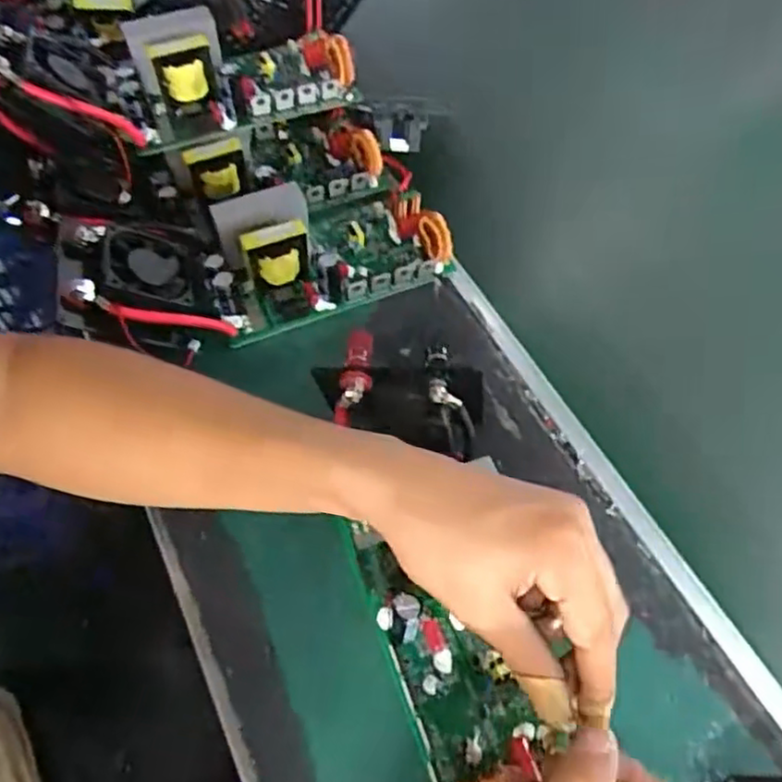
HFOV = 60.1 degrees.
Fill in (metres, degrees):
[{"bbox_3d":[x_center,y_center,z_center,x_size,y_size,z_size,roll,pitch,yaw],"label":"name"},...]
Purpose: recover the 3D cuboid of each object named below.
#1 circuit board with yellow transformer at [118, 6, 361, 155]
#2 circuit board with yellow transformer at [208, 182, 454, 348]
[{"bbox_3d":[-0.125,-0.271,0.564,0.175,0.059,0.094,-19,60,-15],"label":"circuit board with yellow transformer"},{"bbox_3d":[-0.052,-0.121,0.537,0.181,0.054,0.115,-20,60,-15],"label":"circuit board with yellow transformer"}]

